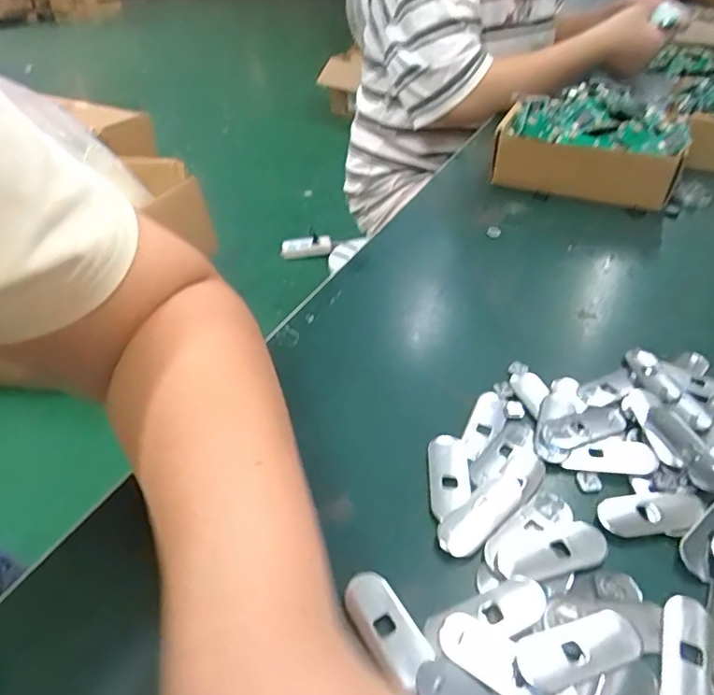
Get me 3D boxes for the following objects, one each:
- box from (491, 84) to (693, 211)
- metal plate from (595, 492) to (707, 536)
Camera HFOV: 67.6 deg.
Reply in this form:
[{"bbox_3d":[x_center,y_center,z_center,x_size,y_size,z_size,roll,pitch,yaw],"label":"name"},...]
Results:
[{"bbox_3d":[0.226,-0.201,0.526,0.169,0.079,0.104,15,39,18],"label":"box"},{"bbox_3d":[0.134,0.075,0.243,0.047,0.004,0.020,1,37,0],"label":"metal plate"}]

